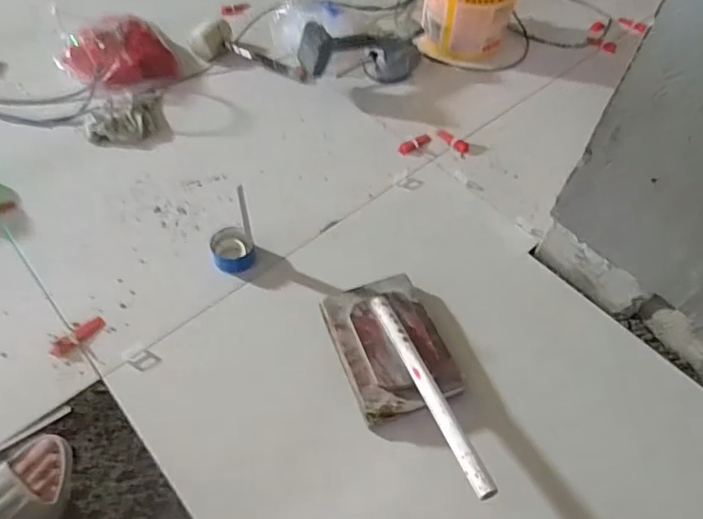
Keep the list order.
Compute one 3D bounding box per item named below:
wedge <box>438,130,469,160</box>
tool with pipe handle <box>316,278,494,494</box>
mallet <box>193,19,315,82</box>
[{"bbox_3d":[0.223,-0.258,1.134,0.032,0.015,0.089,-32,61,-20],"label":"wedge"},{"bbox_3d":[0.091,0.175,0.761,0.162,0.107,0.361,-18,57,-14],"label":"tool with pipe handle"},{"bbox_3d":[-0.234,-0.503,1.253,0.307,0.069,0.097,16,57,10],"label":"mallet"}]

